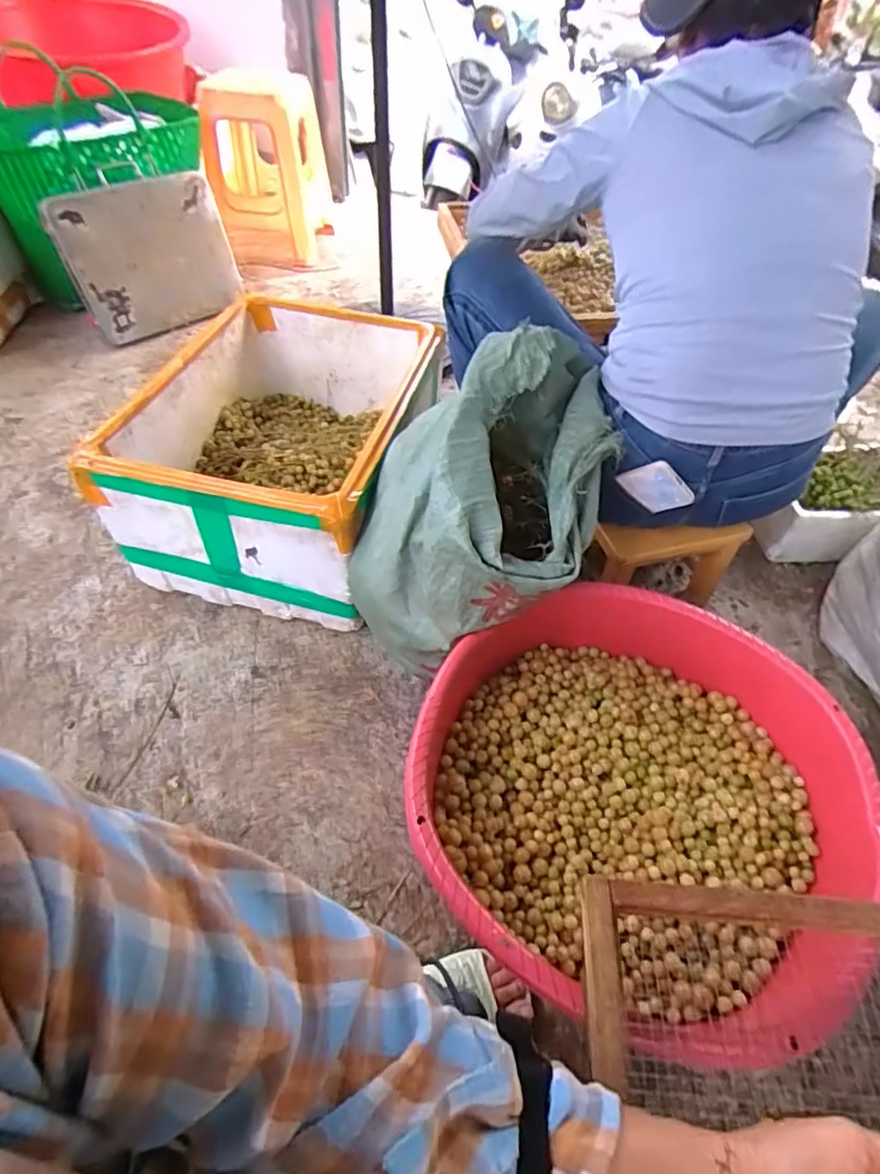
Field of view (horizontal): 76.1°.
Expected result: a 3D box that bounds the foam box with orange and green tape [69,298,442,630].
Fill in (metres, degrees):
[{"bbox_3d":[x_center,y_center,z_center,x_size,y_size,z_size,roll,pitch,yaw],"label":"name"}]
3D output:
[{"bbox_3d":[-0.271,-0.256,1.089,0.442,0.301,0.591,14,52,9],"label":"foam box with orange and green tape"}]

